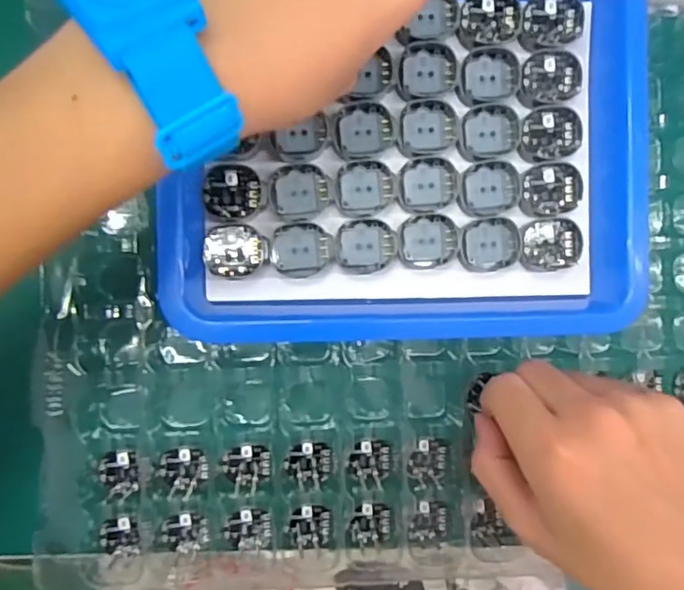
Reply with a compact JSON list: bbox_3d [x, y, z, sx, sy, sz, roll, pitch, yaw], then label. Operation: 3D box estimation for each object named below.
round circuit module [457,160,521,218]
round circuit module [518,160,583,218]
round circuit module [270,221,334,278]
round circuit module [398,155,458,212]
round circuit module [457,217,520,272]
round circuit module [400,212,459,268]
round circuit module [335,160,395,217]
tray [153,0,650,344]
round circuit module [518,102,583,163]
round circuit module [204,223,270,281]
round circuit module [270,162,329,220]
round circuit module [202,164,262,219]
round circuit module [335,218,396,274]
[{"bbox_3d":[0.068,-0.049,0.261,0.029,0.004,0.025,-8,90,-5],"label":"round circuit module"},{"bbox_3d":[0.098,-0.049,0.262,0.030,0.004,0.025,-11,90,-5],"label":"round circuit module"},{"bbox_3d":[-0.018,-0.021,0.257,0.027,0.006,0.025,0,89,-5],"label":"round circuit module"},{"bbox_3d":[0.040,-0.051,0.258,0.027,0.004,0.024,-8,90,-5],"label":"round circuit module"},{"bbox_3d":[0.069,-0.023,0.262,0.028,0.004,0.024,-7,89,-5],"label":"round circuit module"},{"bbox_3d":[0.040,-0.025,0.261,0.027,0.004,0.024,-7,89,-5],"label":"round circuit module"},{"bbox_3d":[0.011,-0.048,0.256,0.026,0.004,0.025,0,89,-5],"label":"round circuit module"},{"bbox_3d":[0.029,-0.066,0.256,0.210,0.027,0.172,-1,90,-5],"label":"tray"},{"bbox_3d":[0.097,-0.076,0.261,0.030,0.004,0.025,-11,90,-5],"label":"round circuit module"},{"bbox_3d":[-0.047,-0.019,0.252,0.028,0.007,0.024,-6,89,-5],"label":"round circuit module"},{"bbox_3d":[-0.019,-0.047,0.255,0.026,0.005,0.024,0,89,-5],"label":"round circuit module"},{"bbox_3d":[-0.049,-0.046,0.248,0.025,0.004,0.023,0,90,-5],"label":"round circuit module"},{"bbox_3d":[0.011,-0.022,0.257,0.027,0.006,0.024,-6,89,-5],"label":"round circuit module"}]

